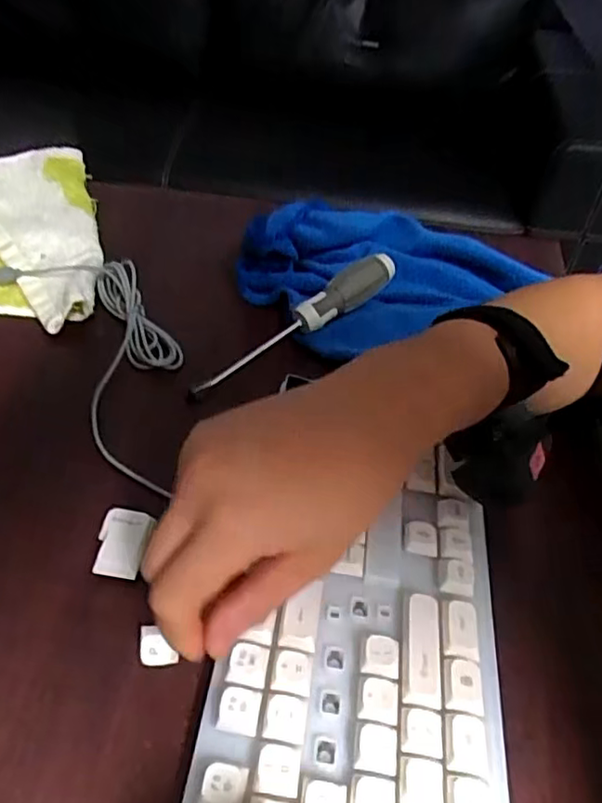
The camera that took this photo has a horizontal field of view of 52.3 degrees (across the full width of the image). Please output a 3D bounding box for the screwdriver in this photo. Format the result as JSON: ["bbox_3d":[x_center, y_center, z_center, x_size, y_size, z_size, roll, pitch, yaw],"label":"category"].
[{"bbox_3d":[-0.001,-0.055,0.429,0.171,0.018,0.020,-35,58,-16],"label":"screwdriver"}]

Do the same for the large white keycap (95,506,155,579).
[{"bbox_3d":[-0.093,0.074,0.318,0.025,0.014,0.034,7,46,0],"label":"large white keycap"}]

